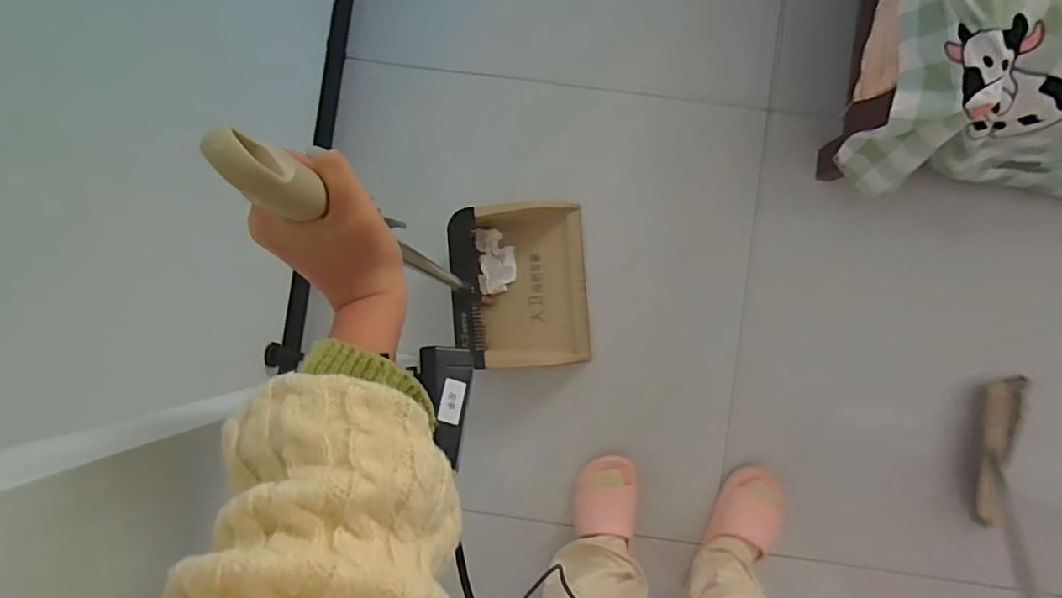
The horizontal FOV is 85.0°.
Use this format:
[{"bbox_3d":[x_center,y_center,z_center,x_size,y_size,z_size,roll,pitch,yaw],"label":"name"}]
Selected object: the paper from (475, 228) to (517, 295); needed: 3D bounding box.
[{"bbox_3d":[-0.063,-0.070,1.059,0.066,0.024,0.114,-6,87,1],"label":"paper"}]

